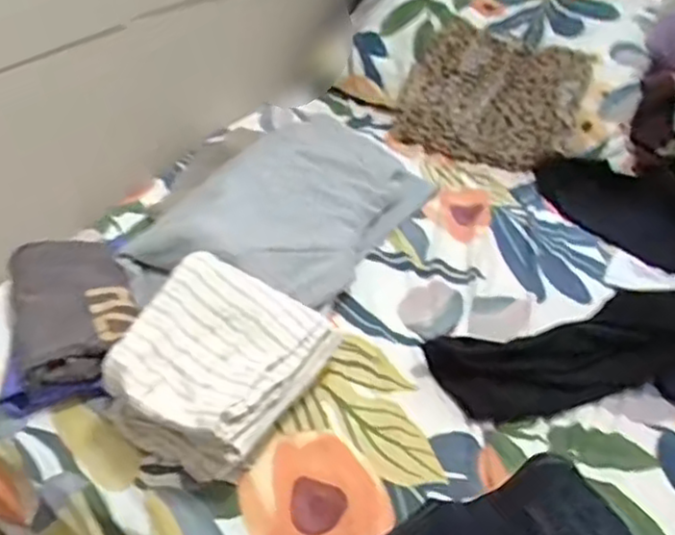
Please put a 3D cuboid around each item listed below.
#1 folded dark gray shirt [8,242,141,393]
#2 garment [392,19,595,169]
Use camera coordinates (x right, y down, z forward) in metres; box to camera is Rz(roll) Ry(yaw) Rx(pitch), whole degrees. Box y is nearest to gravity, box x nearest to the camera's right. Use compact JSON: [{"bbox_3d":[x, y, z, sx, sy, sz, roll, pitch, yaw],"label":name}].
[{"bbox_3d":[-0.298,0.047,0.810,0.129,0.052,0.216,-11,38,-18],"label":"folded dark gray shirt"},{"bbox_3d":[0.259,-0.292,1.211,0.284,0.027,0.229,21,84,22],"label":"garment"}]

